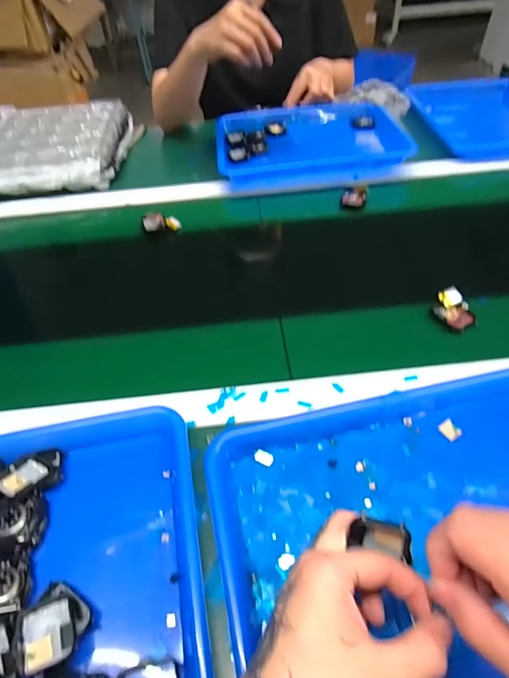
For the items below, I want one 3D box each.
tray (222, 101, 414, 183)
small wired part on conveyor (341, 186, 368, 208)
[{"bbox_3d":[0.097,-0.368,0.775,0.321,0.033,0.234,-4,49,0],"label":"tray"},{"bbox_3d":[0.160,-0.228,0.681,0.038,0.019,0.033,8,50,11],"label":"small wired part on conveyor"}]

